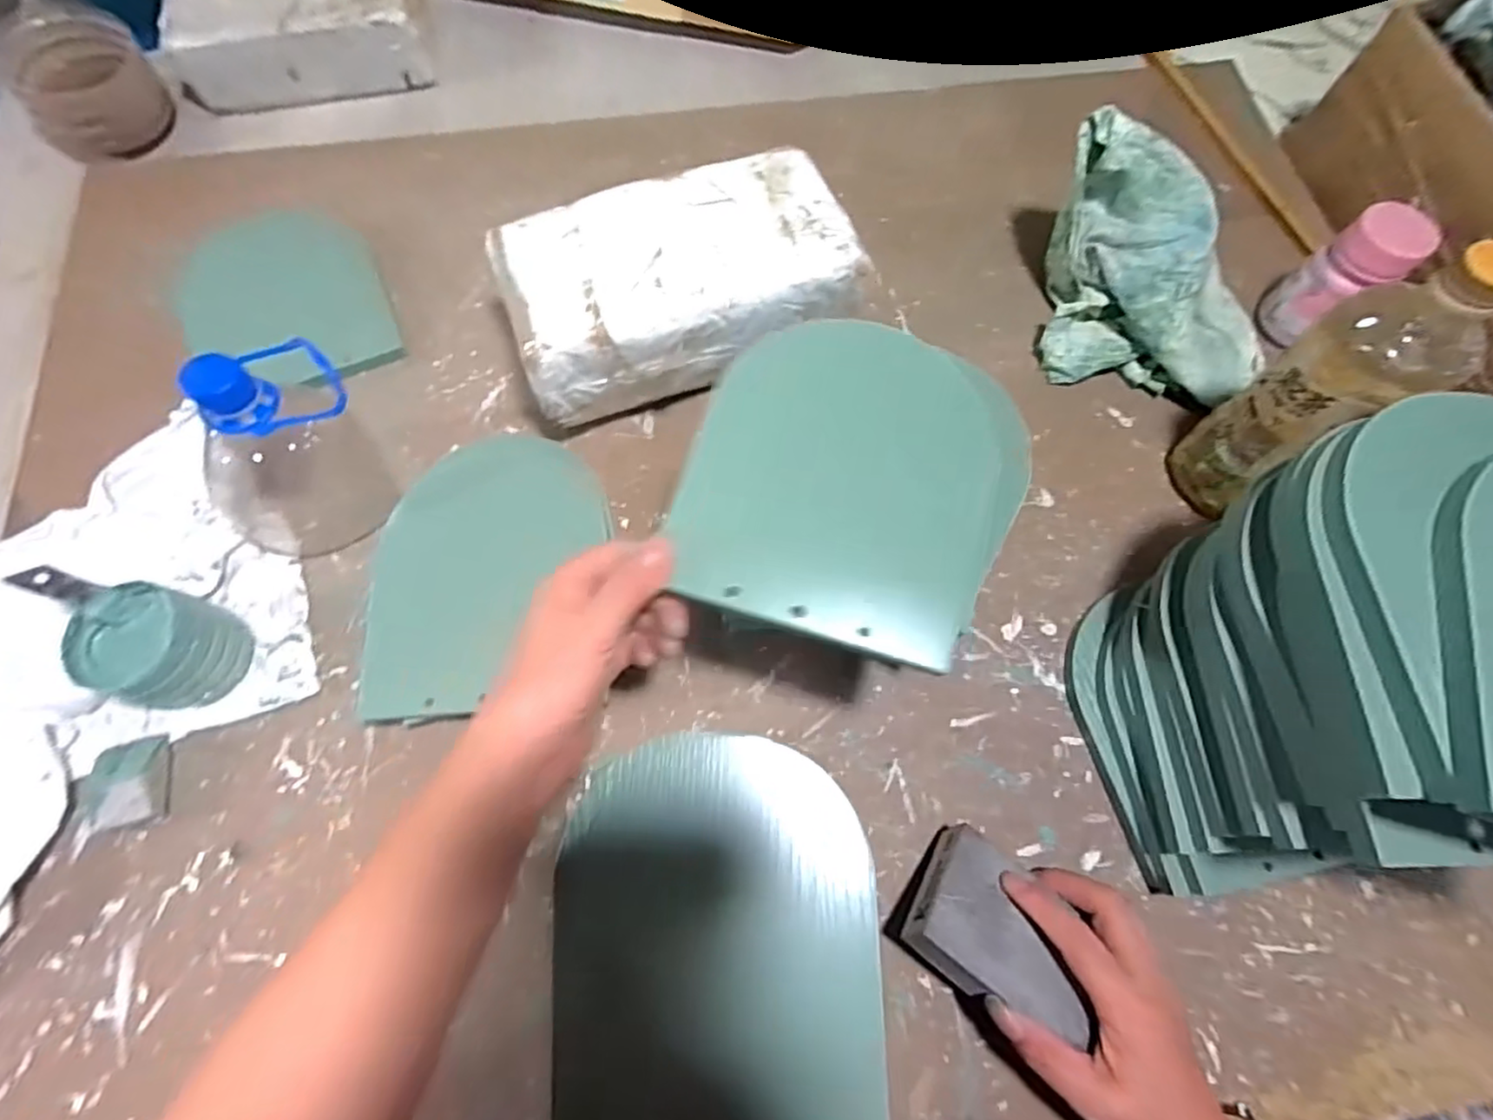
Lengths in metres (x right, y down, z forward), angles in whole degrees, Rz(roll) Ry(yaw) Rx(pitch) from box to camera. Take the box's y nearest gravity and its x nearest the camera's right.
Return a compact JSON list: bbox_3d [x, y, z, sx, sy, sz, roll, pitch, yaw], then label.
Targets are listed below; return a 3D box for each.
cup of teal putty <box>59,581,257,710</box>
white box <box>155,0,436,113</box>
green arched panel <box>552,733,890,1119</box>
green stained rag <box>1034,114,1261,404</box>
[{"bbox_3d":[-0.354,0.054,0.393,0.063,0.066,0.066,19,70,5],"label":"cup of teal putty"},{"bbox_3d":[-0.397,-0.472,0.579,0.212,0.064,0.108,-10,71,-5],"label":"white box"},{"bbox_3d":[-0.014,0.174,0.309,0.149,0.014,0.170,1,70,-2],"label":"green arched panel"},{"bbox_3d":[0.306,-0.210,0.485,0.171,0.112,0.134,14,70,3],"label":"green stained rag"}]

